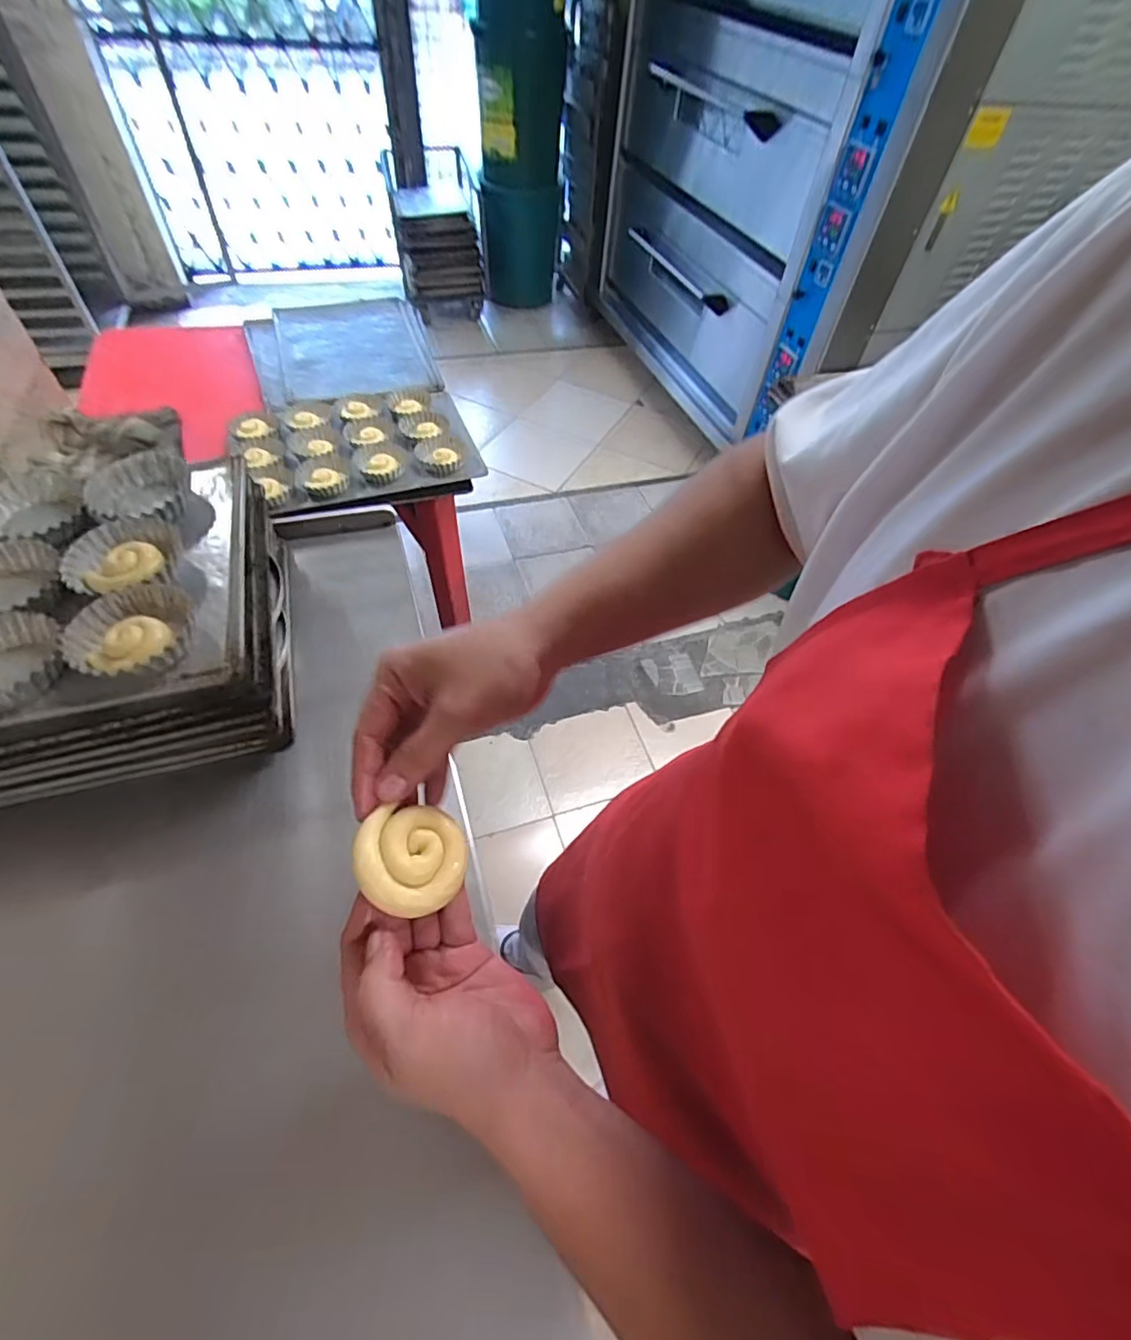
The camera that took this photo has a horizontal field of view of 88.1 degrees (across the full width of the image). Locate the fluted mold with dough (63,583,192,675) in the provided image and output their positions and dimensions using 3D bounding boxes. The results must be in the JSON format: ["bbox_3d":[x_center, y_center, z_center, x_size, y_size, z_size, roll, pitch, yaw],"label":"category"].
[{"bbox_3d":[-0.370,-0.029,0.498,0.093,0.027,0.101,-13,55,-15],"label":"fluted mold with dough"}]

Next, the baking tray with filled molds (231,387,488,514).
[{"bbox_3d":[-0.423,-0.464,1.162,0.444,0.046,0.376,-14,56,-15],"label":"baking tray with filled molds"}]

